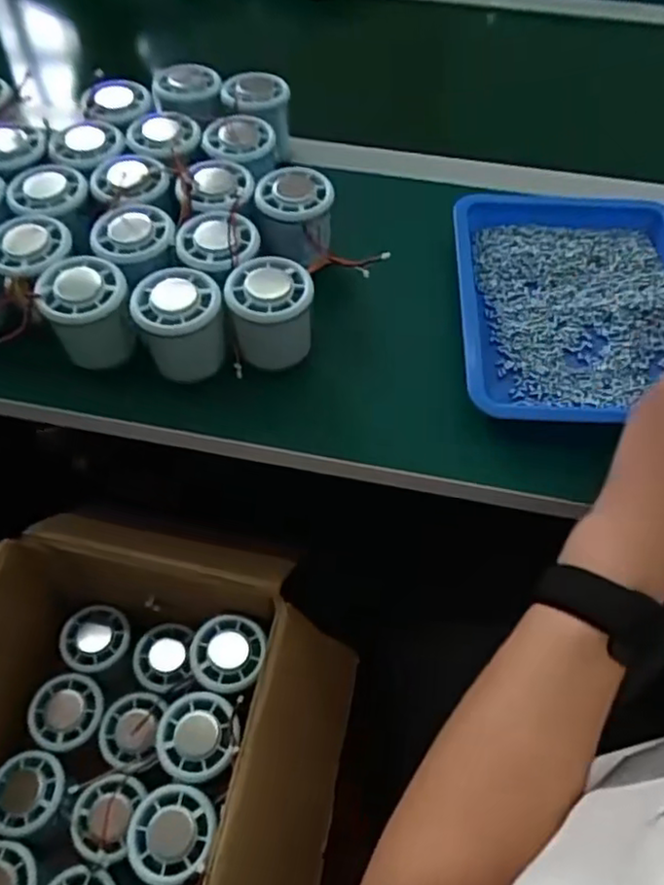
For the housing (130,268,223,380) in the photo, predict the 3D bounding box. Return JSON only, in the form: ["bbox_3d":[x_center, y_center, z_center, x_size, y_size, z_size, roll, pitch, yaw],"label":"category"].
[{"bbox_3d":[-0.101,-0.080,0.452,0.061,0.055,0.056,-12,57,-10],"label":"housing"}]

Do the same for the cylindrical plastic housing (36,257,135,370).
[{"bbox_3d":[-0.165,-0.087,0.455,0.053,0.059,0.052,1,56,-2],"label":"cylindrical plastic housing"}]

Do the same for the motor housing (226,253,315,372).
[{"bbox_3d":[-0.042,-0.088,0.457,0.057,0.057,0.054,0,56,-2],"label":"motor housing"}]

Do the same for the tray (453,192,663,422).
[{"bbox_3d":[0.185,-0.102,0.490,0.176,0.028,0.223,4,56,0],"label":"tray"}]

